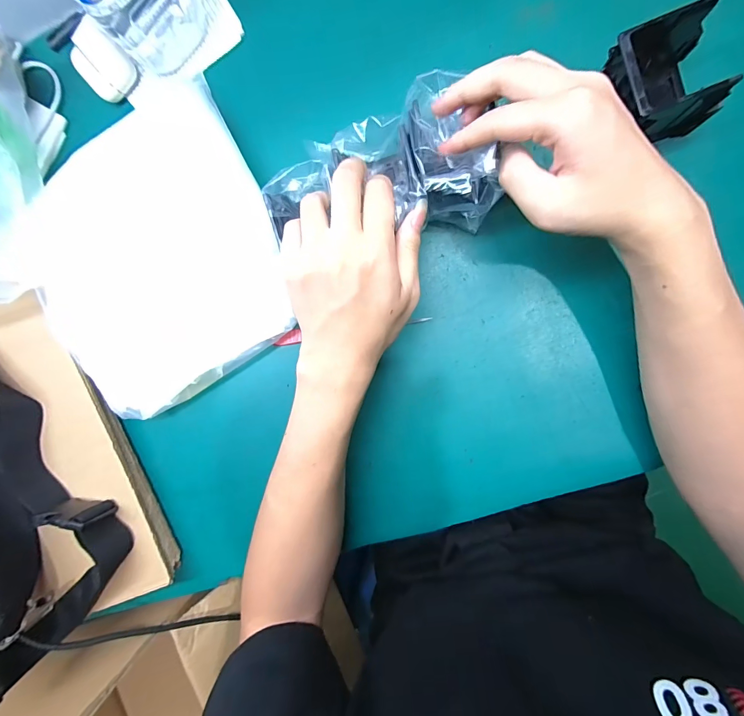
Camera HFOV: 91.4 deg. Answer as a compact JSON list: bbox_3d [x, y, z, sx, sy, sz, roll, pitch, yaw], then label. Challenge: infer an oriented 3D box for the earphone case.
[{"bbox_3d":[-0.256,-0.281,0.343,0.064,0.022,0.045,45,99,3],"label":"earphone case"}]

